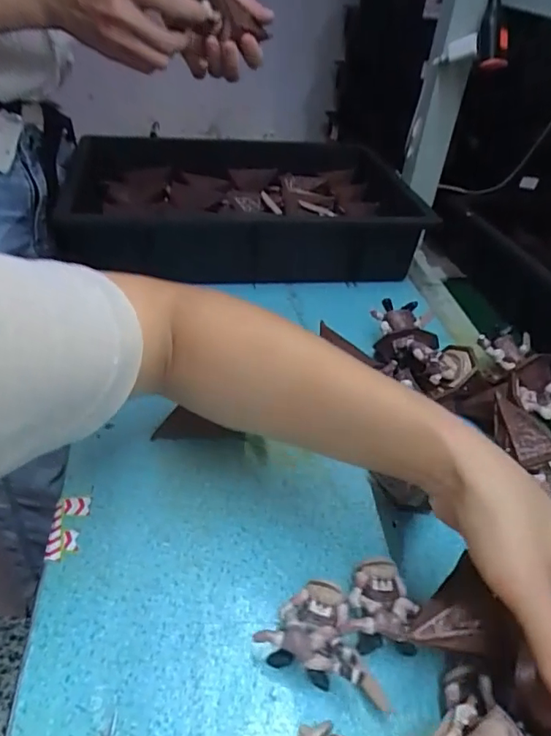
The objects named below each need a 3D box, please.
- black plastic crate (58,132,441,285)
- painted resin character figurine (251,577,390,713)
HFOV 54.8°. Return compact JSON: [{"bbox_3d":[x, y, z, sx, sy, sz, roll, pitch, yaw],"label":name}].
[{"bbox_3d":[-0.043,-0.227,0.734,0.452,0.082,0.305,-2,41,-8],"label":"black plastic crate"},{"bbox_3d":[0.033,0.164,0.324,0.079,0.031,0.047,17,42,14],"label":"painted resin character figurine"}]

